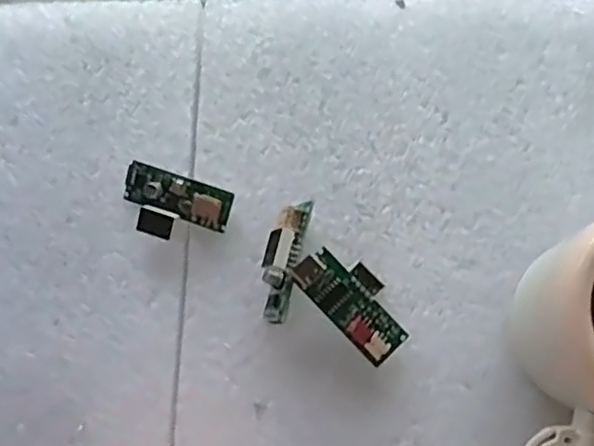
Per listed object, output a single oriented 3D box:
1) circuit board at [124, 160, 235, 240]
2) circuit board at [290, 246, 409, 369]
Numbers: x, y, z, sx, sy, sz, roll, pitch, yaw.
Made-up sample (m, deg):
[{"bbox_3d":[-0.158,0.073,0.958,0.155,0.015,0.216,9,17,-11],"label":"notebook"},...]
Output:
[{"bbox_3d":[-0.042,-0.005,0.211,0.038,0.008,0.022,23,73,10],"label":"circuit board"},{"bbox_3d":[0.018,0.023,0.193,0.020,0.009,0.038,-44,90,-12],"label":"circuit board"}]

